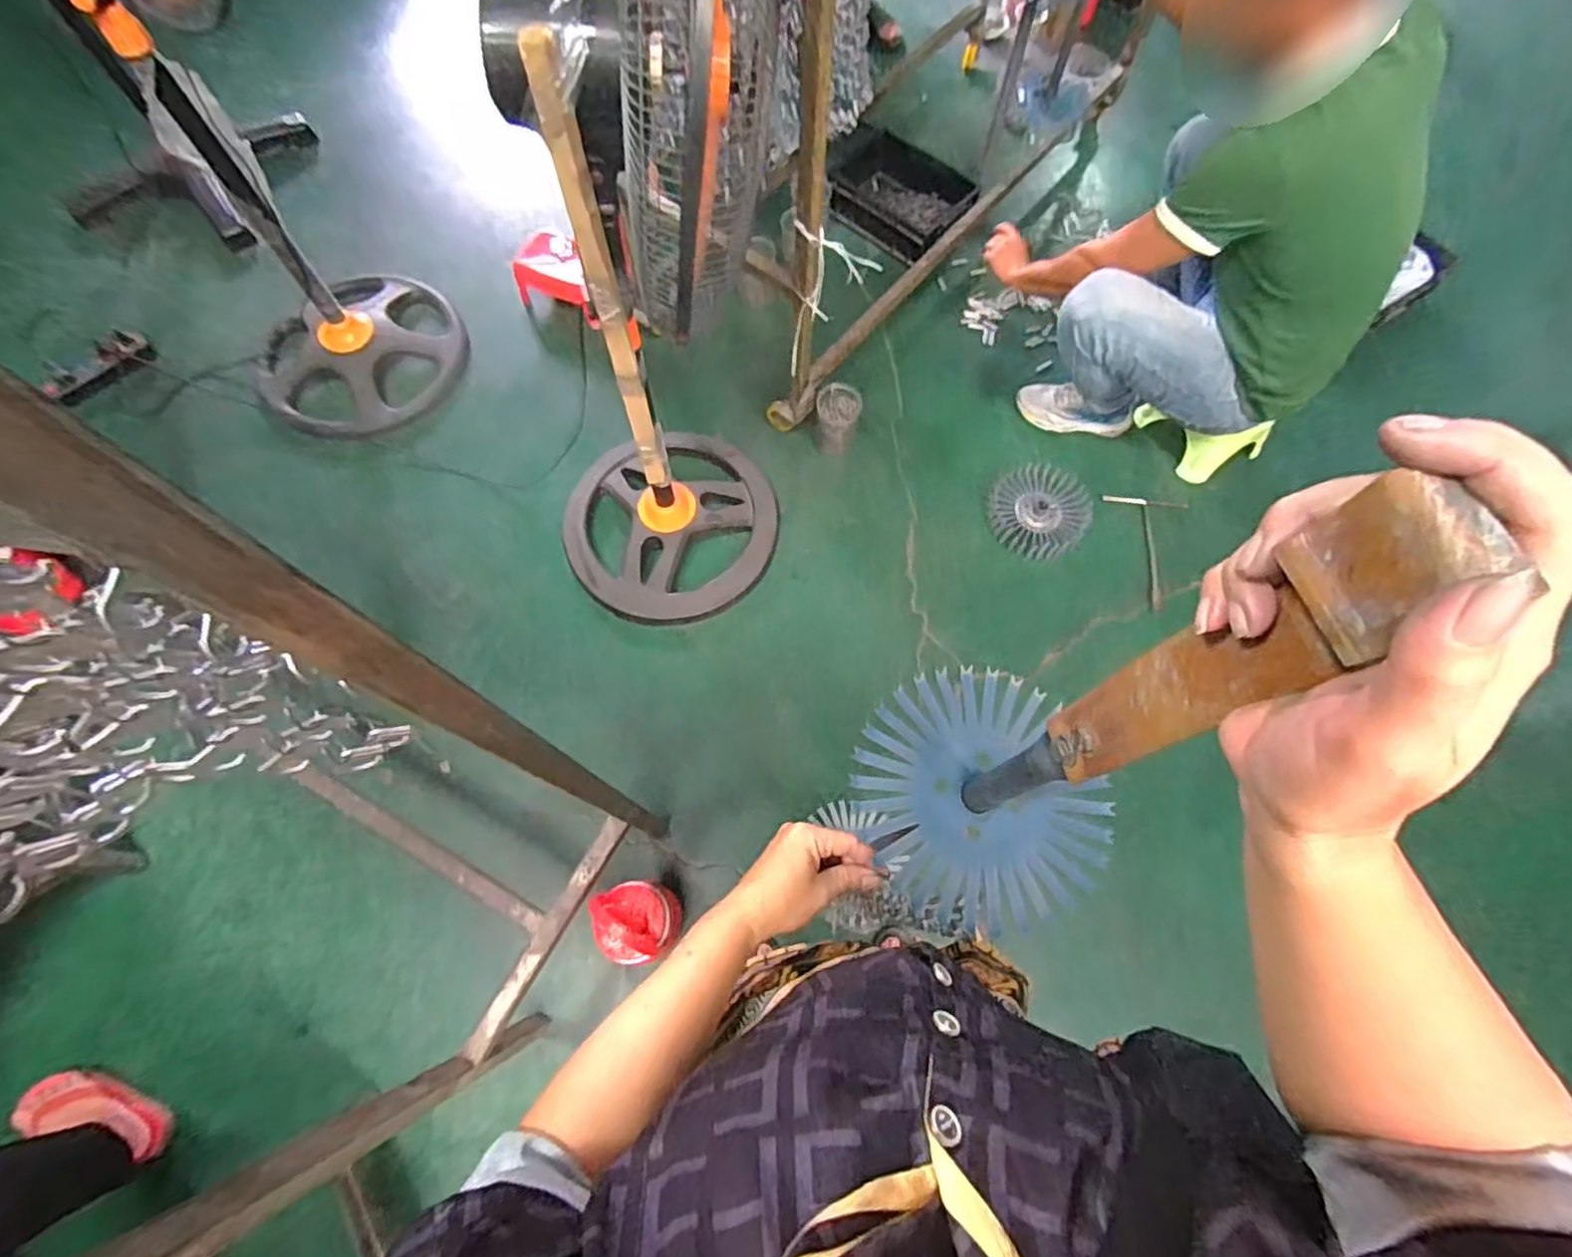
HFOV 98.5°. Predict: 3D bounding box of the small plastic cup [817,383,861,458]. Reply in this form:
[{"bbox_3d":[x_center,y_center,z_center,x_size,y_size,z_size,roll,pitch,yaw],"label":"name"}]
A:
[{"bbox_3d":[0.120,-0.482,1.577,0.098,0.126,0.102,0,69,1],"label":"small plastic cup"}]

